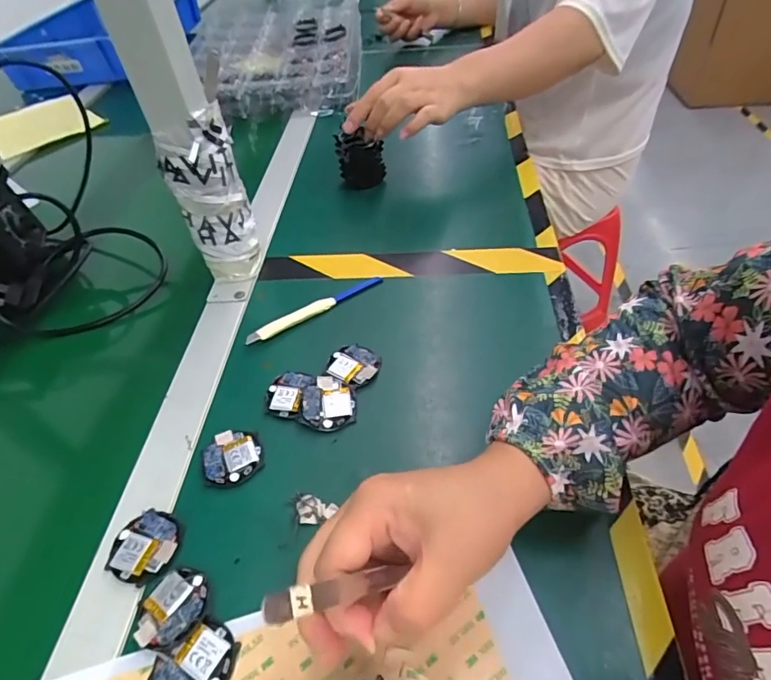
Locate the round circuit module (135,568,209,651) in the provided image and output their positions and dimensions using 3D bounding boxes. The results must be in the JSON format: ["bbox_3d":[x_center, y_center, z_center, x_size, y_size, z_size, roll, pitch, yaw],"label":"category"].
[{"bbox_3d":[-0.123,0.155,0.285,0.040,0.012,0.040,-3,47,4],"label":"round circuit module"}]

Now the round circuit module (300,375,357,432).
[{"bbox_3d":[-0.044,0.048,0.377,0.040,0.011,0.042,-3,47,4],"label":"round circuit module"}]

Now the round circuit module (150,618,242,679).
[{"bbox_3d":[-0.102,0.177,0.267,0.035,0.008,0.042,27,56,28],"label":"round circuit module"}]

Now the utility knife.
[{"bbox_3d":[-0.062,-0.030,0.451,0.138,0.012,0.013,-32,52,-22],"label":"utility knife"}]

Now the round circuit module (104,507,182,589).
[{"bbox_3d":[-0.153,0.131,0.314,0.041,0.006,0.043,-3,47,4],"label":"round circuit module"}]

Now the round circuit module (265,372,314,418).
[{"bbox_3d":[-0.077,0.040,0.388,0.033,0.010,0.042,5,48,11],"label":"round circuit module"}]

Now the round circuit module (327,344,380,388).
[{"bbox_3d":[-0.027,0.020,0.402,0.043,0.006,0.038,31,58,30],"label":"round circuit module"}]

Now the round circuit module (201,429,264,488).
[{"bbox_3d":[-0.111,0.084,0.354,0.042,0.006,0.044,-3,47,4],"label":"round circuit module"}]

